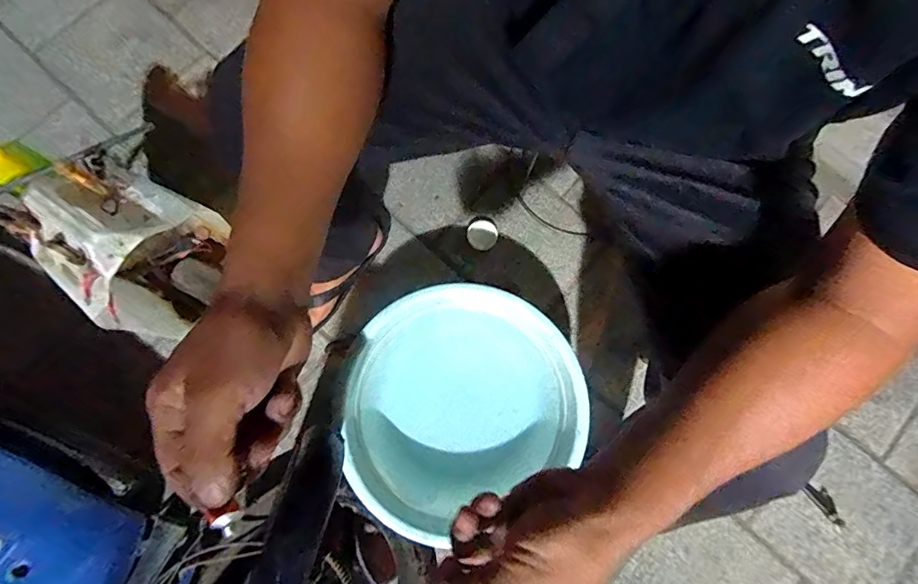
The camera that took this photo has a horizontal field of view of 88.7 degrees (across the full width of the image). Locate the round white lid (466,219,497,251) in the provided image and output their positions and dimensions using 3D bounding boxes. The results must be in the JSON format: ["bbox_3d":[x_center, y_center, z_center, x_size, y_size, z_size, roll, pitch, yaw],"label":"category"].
[{"bbox_3d":[0.045,-0.111,0.916,0.058,0.004,0.059,0,79,-1],"label":"round white lid"}]

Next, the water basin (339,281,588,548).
[{"bbox_3d":[-0.001,0.165,0.786,0.356,0.163,0.332,0,79,-1],"label":"water basin"}]

